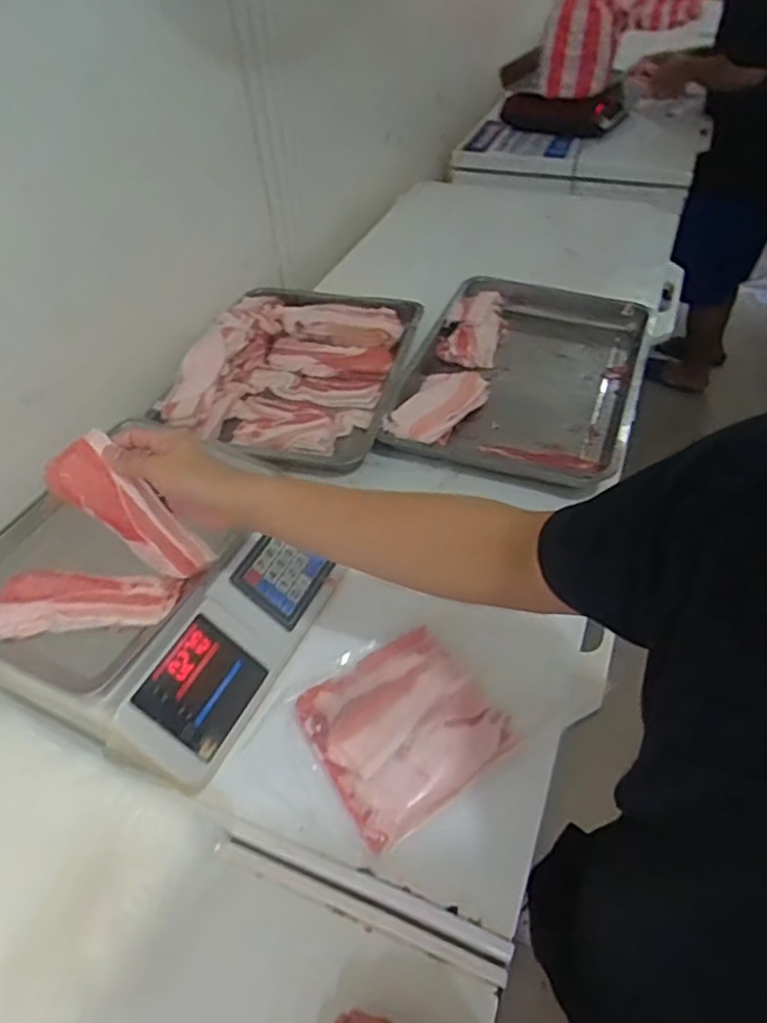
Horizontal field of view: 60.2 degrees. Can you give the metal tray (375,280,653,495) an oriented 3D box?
[{"bbox_3d":[0.214,-0.221,1.044,0.347,0.058,0.457,13,47,17],"label":"metal tray"}]

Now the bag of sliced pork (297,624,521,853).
[{"bbox_3d":[0.022,0.211,0.665,0.176,0.028,0.168,-27,49,-21],"label":"bag of sliced pork"}]

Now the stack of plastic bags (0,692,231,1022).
[{"bbox_3d":[-0.355,0.301,0.596,0.363,0.019,0.221,17,49,20],"label":"stack of plastic bags"}]

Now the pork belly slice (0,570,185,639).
[{"bbox_3d":[-0.300,0.087,0.669,0.186,0.013,0.076,-4,45,0],"label":"pork belly slice"}]

